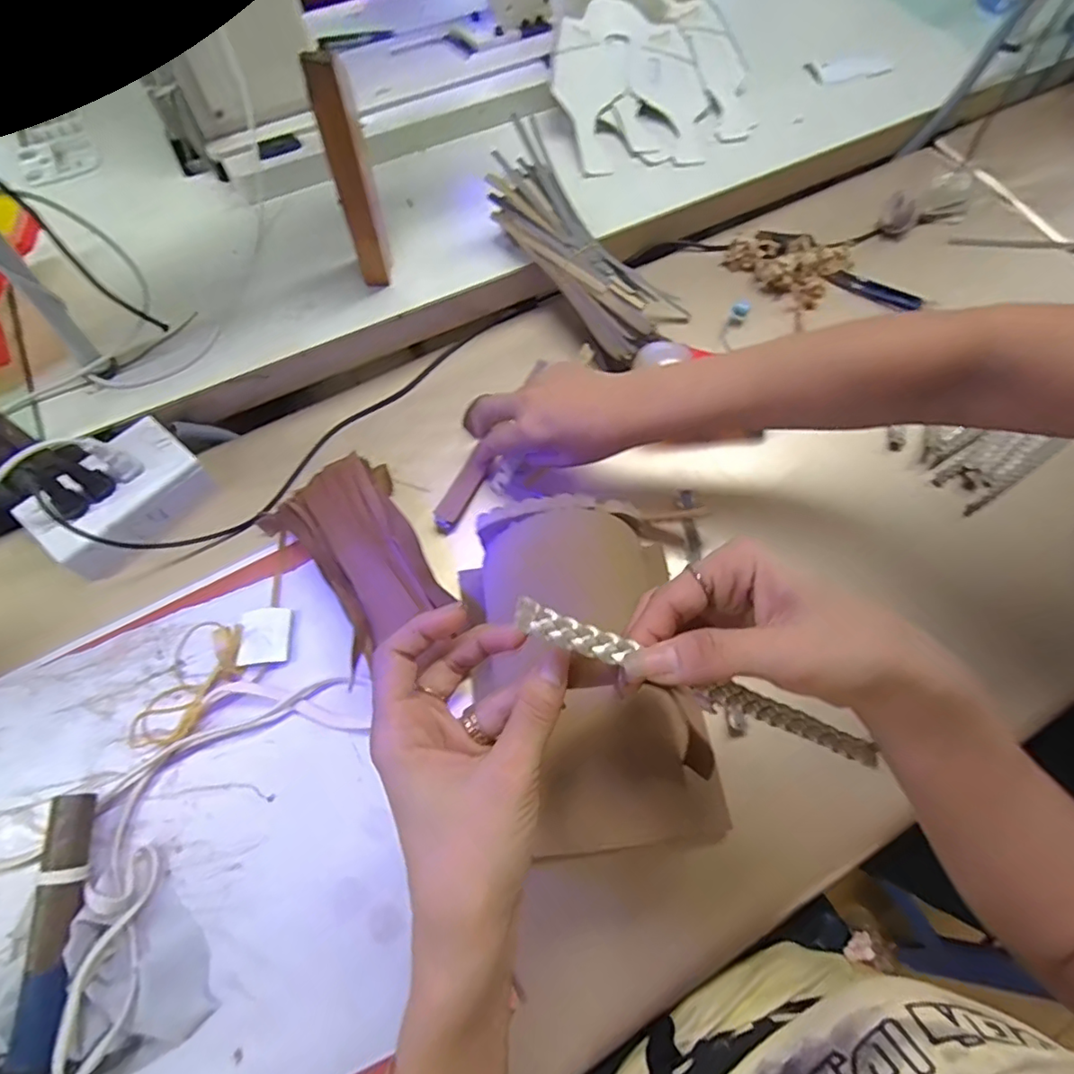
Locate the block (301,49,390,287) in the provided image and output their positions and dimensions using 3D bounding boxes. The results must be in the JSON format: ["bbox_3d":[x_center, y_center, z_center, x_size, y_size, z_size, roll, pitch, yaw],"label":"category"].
[{"bbox_3d":[-0.149,-0.281,0.473,0.028,0.208,0.023,-19,68,-10],"label":"block"}]

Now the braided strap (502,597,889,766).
[{"bbox_3d":[0.075,0.068,0.250,0.185,0.009,0.019,24,37,-13],"label":"braided strap"}]

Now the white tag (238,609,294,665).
[{"bbox_3d":[-0.203,0.074,0.431,0.035,0.005,0.041,-6,68,-4],"label":"white tag"}]

